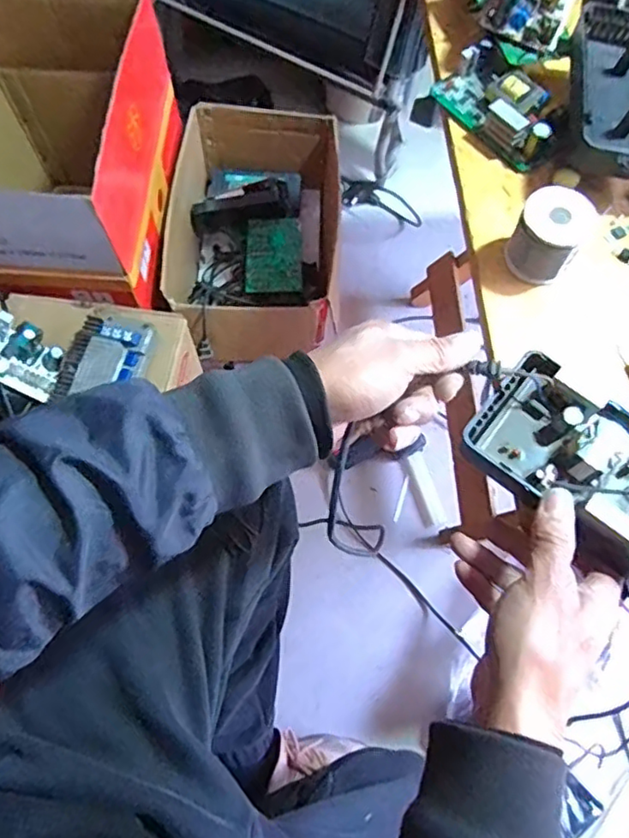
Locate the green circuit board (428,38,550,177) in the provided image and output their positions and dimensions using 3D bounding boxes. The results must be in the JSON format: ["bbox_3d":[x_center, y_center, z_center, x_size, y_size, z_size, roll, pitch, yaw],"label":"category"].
[{"bbox_3d":[0.166,-0.277,0.539,0.057,0.033,0.116,-37,73,-14],"label":"green circuit board"}]

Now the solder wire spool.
[{"bbox_3d":[0.181,-0.140,0.474,0.051,0.055,0.051,34,72,13],"label":"solder wire spool"}]

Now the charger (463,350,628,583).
[{"bbox_3d":[0.184,0.027,0.397,0.156,0.044,0.096,38,73,14],"label":"charger"}]

